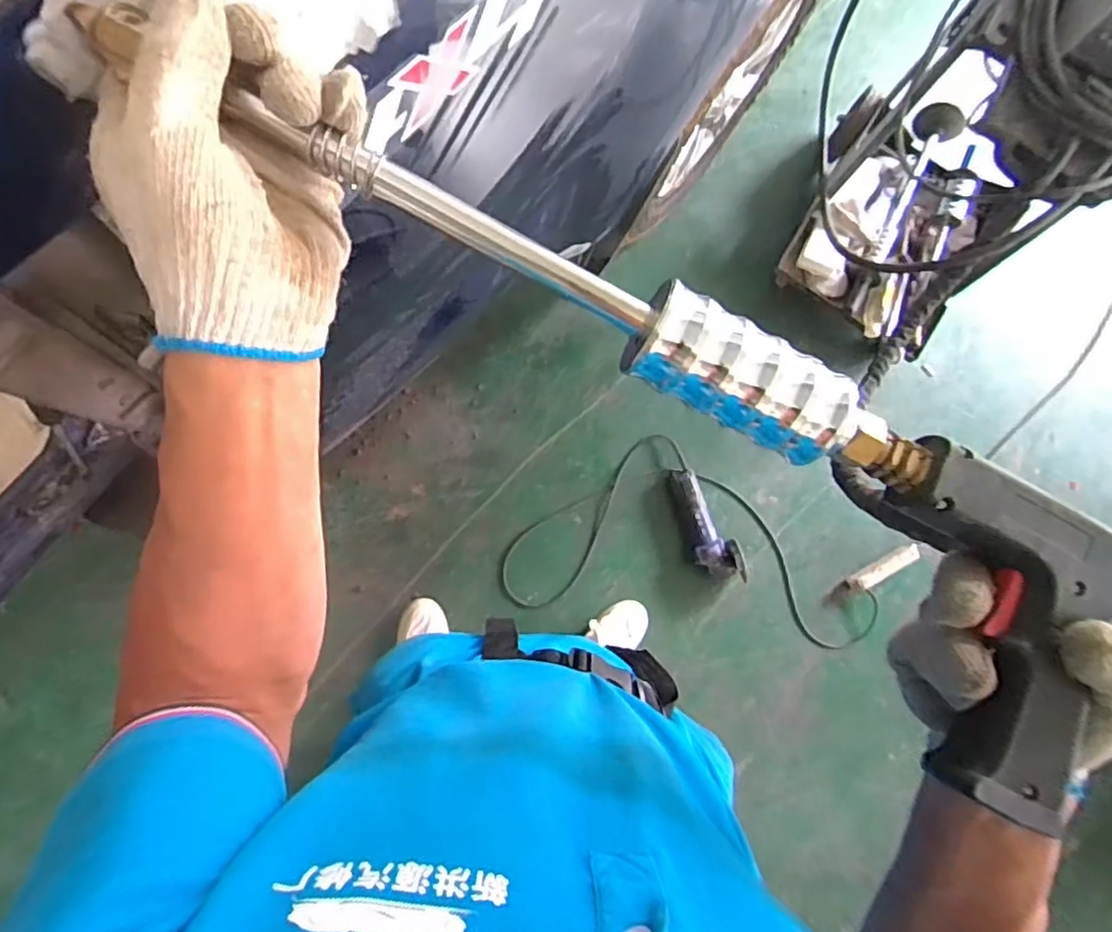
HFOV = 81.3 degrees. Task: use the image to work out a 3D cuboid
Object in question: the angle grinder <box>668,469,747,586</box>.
[{"bbox_3d":[0.342,0.142,1.511,0.092,0.089,0.287,-23,86,-11],"label":"angle grinder"}]

